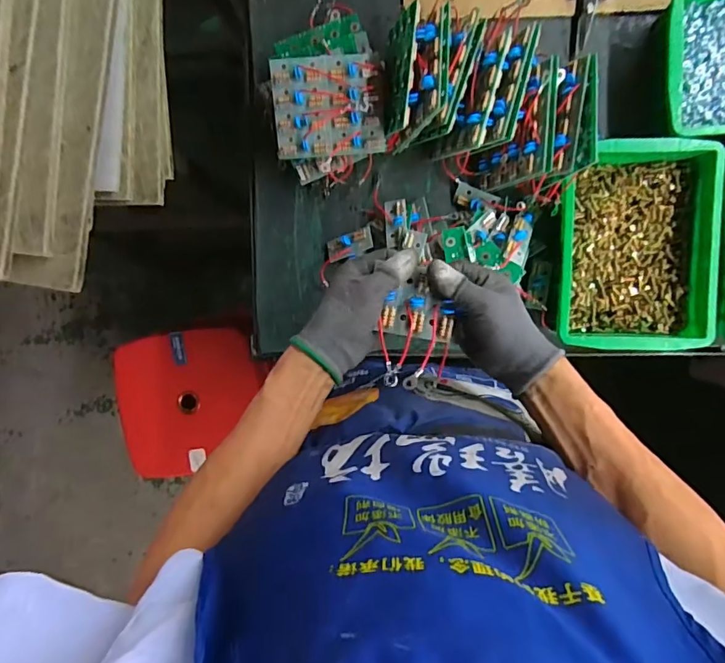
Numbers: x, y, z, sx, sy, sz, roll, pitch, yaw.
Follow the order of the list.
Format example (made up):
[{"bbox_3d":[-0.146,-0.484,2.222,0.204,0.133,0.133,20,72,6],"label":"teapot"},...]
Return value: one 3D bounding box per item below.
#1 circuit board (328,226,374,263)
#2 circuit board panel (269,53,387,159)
[{"bbox_3d":[-0.017,-0.117,0.671,0.064,0.018,0.030,-18,93,20],"label":"circuit board"},{"bbox_3d":[-0.042,-0.282,0.613,0.135,0.026,0.115,-3,94,3],"label":"circuit board panel"}]

